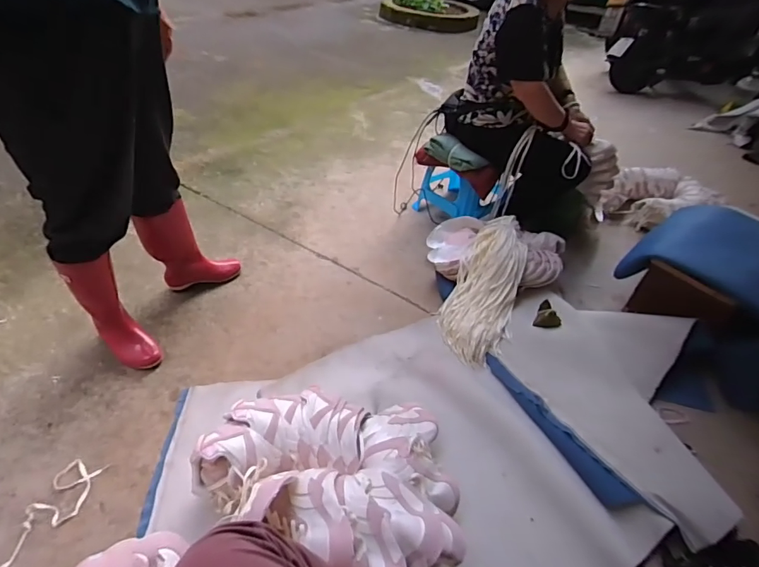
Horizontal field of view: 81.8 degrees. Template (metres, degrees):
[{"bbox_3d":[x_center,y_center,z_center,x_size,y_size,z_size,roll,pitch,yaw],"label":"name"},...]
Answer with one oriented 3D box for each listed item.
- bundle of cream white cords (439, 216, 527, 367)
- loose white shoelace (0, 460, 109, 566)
[{"bbox_3d":[0.345,-0.013,1.404,0.208,0.114,0.576,17,65,13],"label":"bundle of cream white cords"},{"bbox_3d":[-0.830,0.557,0.734,0.117,0.014,0.693,33,47,29],"label":"loose white shoelace"}]

